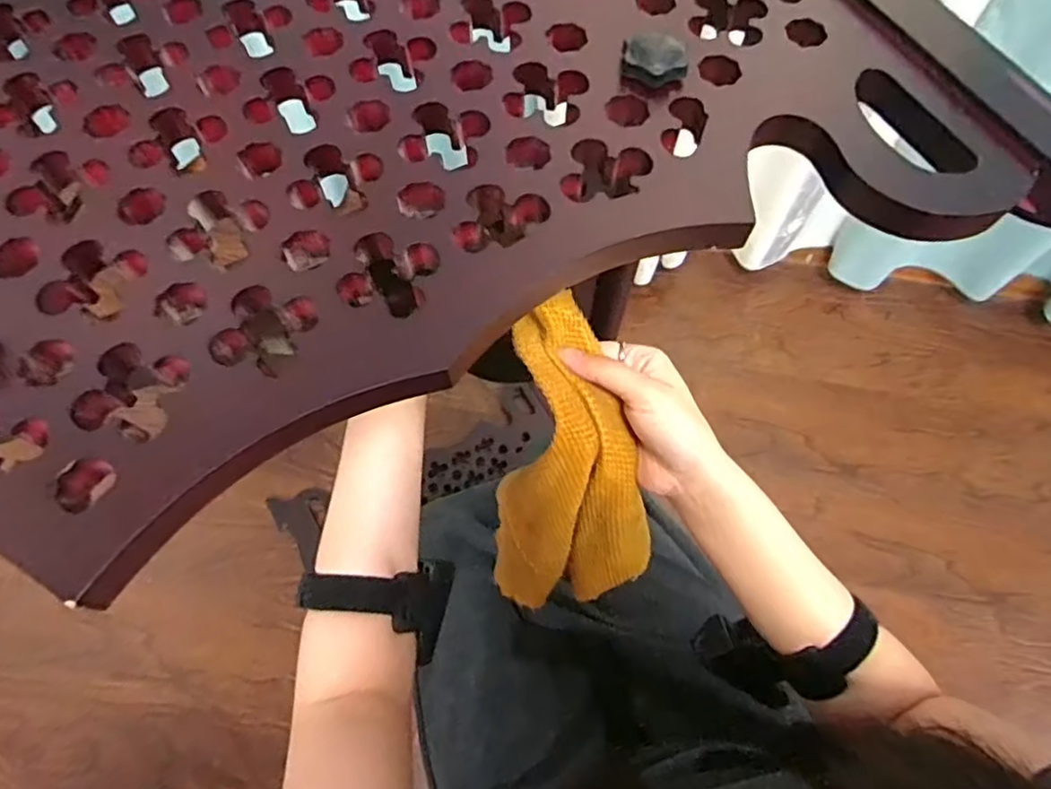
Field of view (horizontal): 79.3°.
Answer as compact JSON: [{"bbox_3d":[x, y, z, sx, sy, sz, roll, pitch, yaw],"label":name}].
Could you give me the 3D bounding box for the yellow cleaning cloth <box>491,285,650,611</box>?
[{"bbox_3d":[0.032,0.061,0.419,0.104,0.245,0.058,-1,34,0],"label":"yellow cleaning cloth"}]

